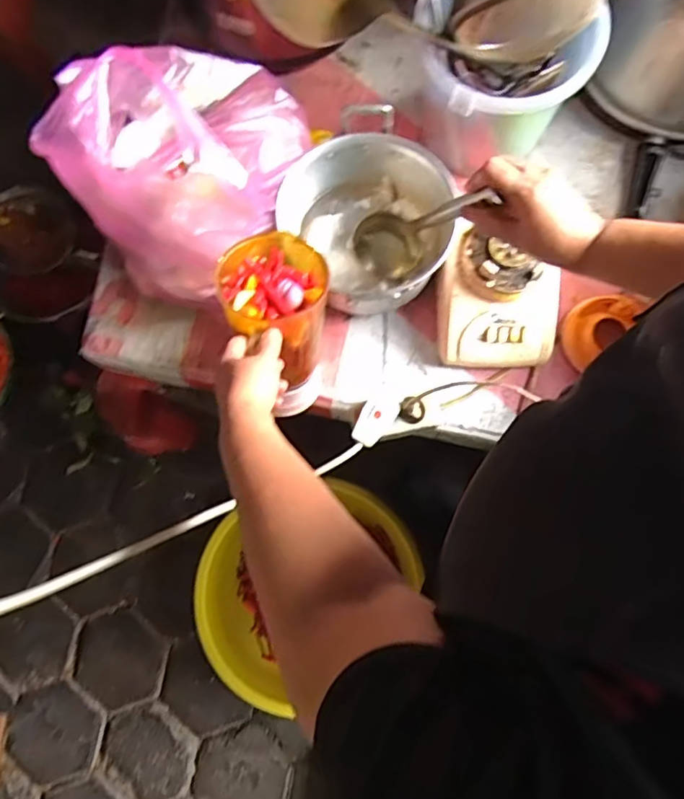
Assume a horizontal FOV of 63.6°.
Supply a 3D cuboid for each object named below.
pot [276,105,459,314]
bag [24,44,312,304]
[{"bbox_3d":[0.040,-0.249,0.725,0.163,0.147,0.181,-31,80,-2],"label":"pot"},{"bbox_3d":[-0.179,-0.300,0.631,0.216,0.226,0.295,18,82,6],"label":"bag"}]

